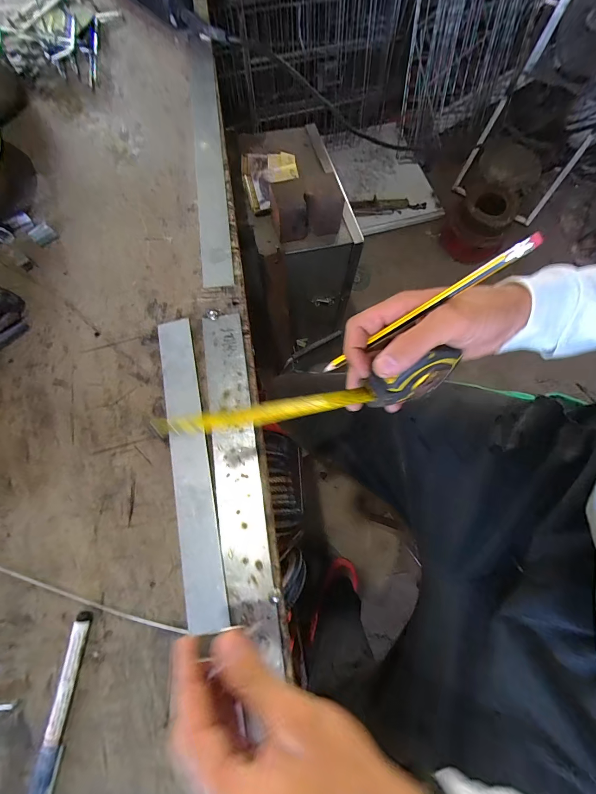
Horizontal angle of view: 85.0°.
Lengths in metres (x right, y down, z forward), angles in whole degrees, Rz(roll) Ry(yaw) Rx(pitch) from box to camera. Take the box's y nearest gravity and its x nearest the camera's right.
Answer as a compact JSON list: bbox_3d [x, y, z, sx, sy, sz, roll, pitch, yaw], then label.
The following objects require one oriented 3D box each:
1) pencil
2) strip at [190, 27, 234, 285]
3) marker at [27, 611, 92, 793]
[{"bbox_3d":[0.086,-0.060,0.252,0.006,0.178,0.008,0,68,-43],"label":"pencil"},{"bbox_3d":[-0.127,-0.354,0.460,0.039,0.009,0.451,-8,75,1],"label":"strip"},{"bbox_3d":[-0.200,0.263,0.276,0.016,0.012,0.136,4,74,2],"label":"marker"}]

